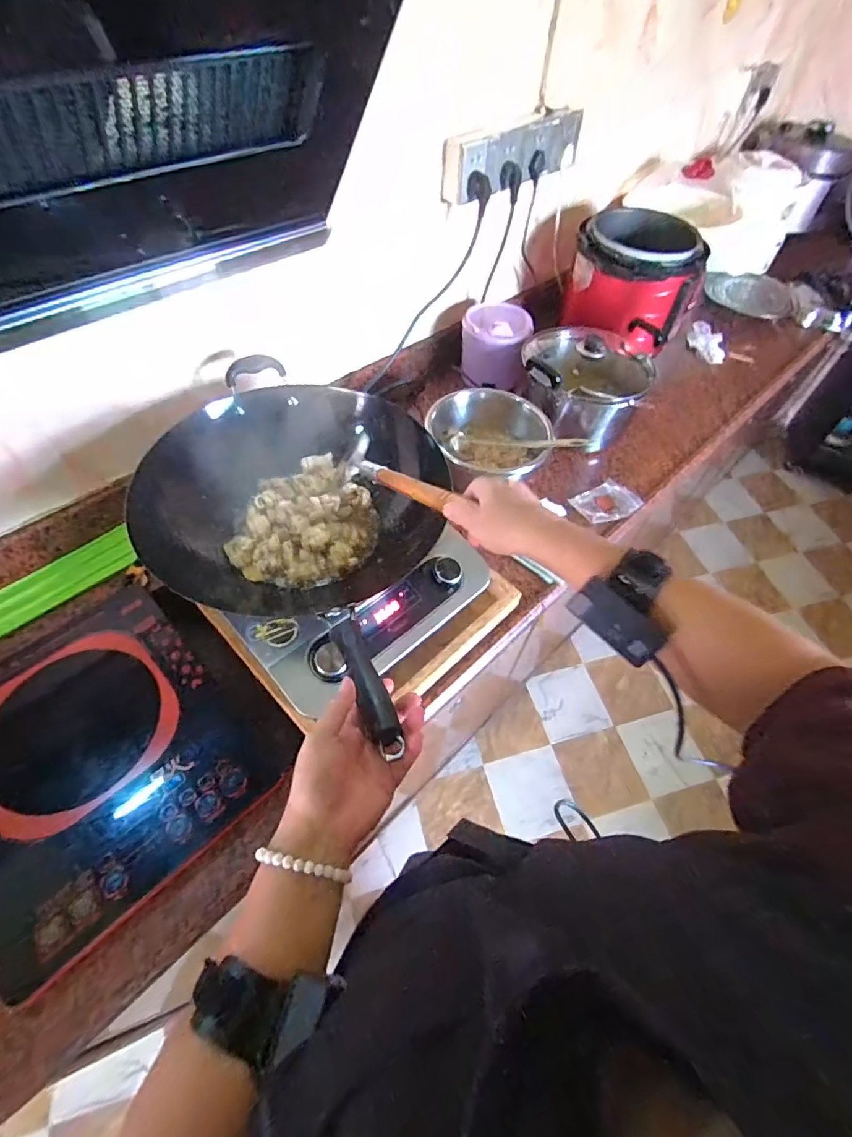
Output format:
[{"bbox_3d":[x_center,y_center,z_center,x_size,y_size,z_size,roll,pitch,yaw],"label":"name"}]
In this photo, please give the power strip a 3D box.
[{"bbox_3d":[0.176,-0.796,0.937,0.342,0.089,0.073,-37,65,-25],"label":"power strip"}]

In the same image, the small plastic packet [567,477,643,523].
[{"bbox_3d":[0.350,-0.129,0.955,0.116,0.014,0.095,-23,53,-7],"label":"small plastic packet"}]

